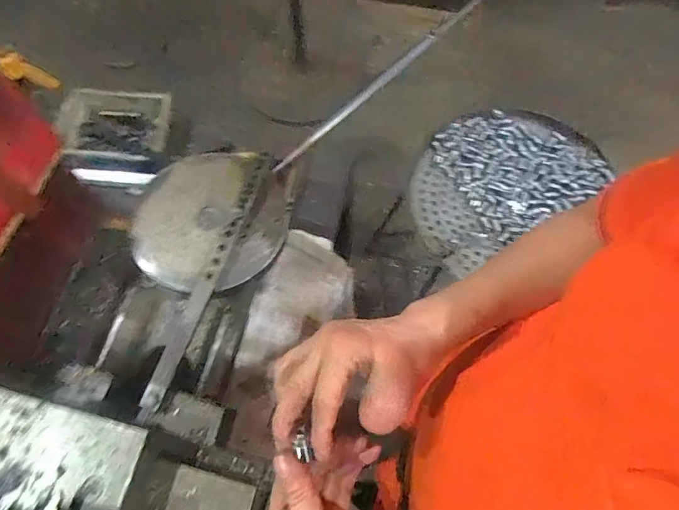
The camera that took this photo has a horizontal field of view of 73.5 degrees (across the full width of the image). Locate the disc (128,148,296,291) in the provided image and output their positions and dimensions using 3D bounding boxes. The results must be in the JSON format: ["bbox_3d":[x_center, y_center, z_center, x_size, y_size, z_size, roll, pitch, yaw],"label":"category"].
[{"bbox_3d":[-0.154,-0.047,0.555,0.175,0.021,0.182,1,70,-3],"label":"disc"}]

